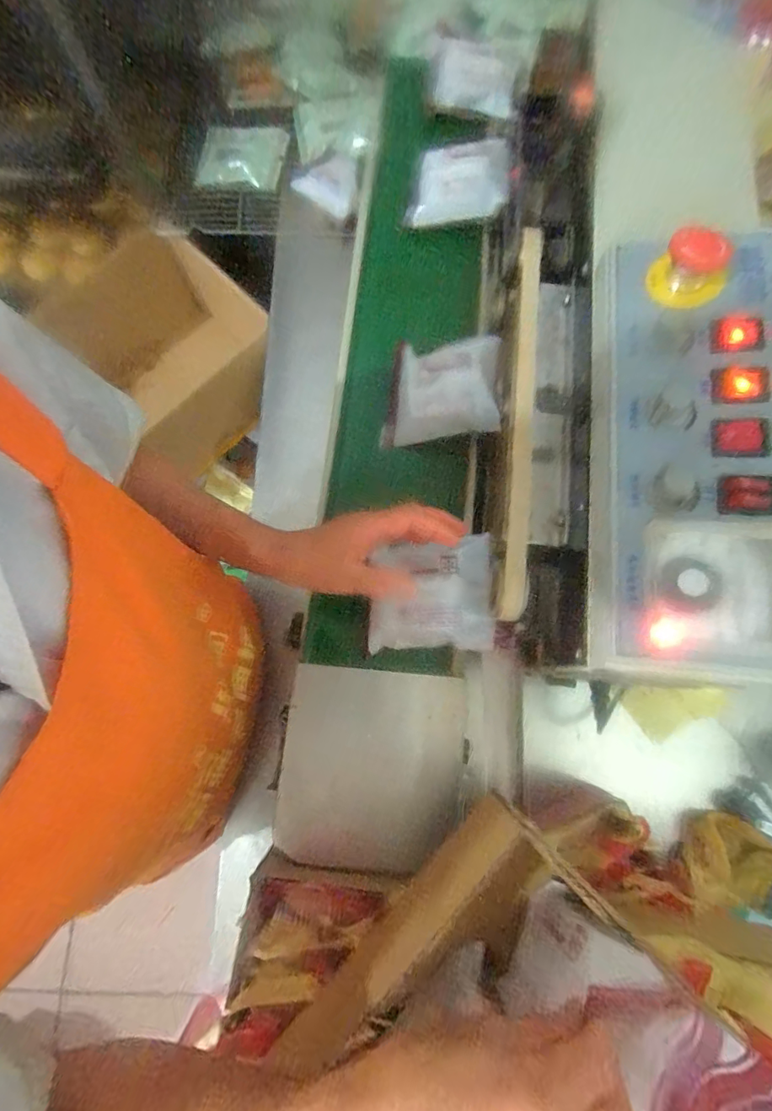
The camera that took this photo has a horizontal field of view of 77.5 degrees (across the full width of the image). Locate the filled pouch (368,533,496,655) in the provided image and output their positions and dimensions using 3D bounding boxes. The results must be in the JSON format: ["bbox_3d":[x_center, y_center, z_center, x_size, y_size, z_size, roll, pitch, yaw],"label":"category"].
[{"bbox_3d":[0.039,0.035,0.413,0.105,0.030,0.092,-4,75,-2],"label":"filled pouch"}]

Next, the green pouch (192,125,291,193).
[{"bbox_3d":[-0.226,-0.625,0.751,0.135,0.023,0.103,15,92,5],"label":"green pouch"}]

